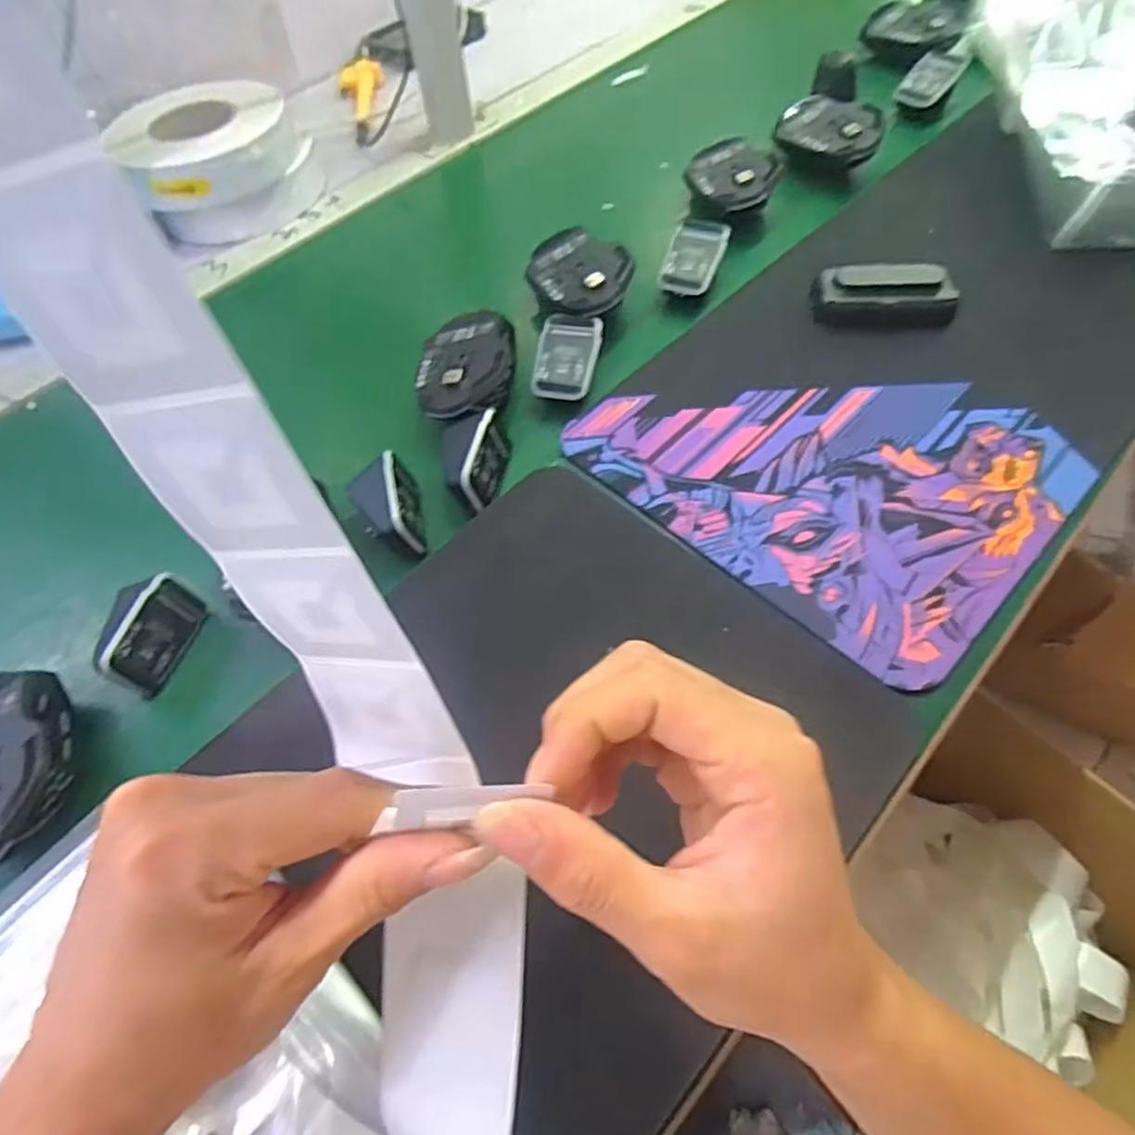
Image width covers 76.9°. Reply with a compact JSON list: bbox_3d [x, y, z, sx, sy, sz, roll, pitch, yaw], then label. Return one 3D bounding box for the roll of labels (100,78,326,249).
[{"bbox_3d":[-0.346,-0.407,0.718,0.180,0.085,0.142,-30,59,-15],"label":"roll of labels"}]

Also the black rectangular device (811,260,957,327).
[{"bbox_3d":[0.253,-0.219,0.572,0.109,0.026,0.044,-2,56,3],"label":"black rectangular device"}]

